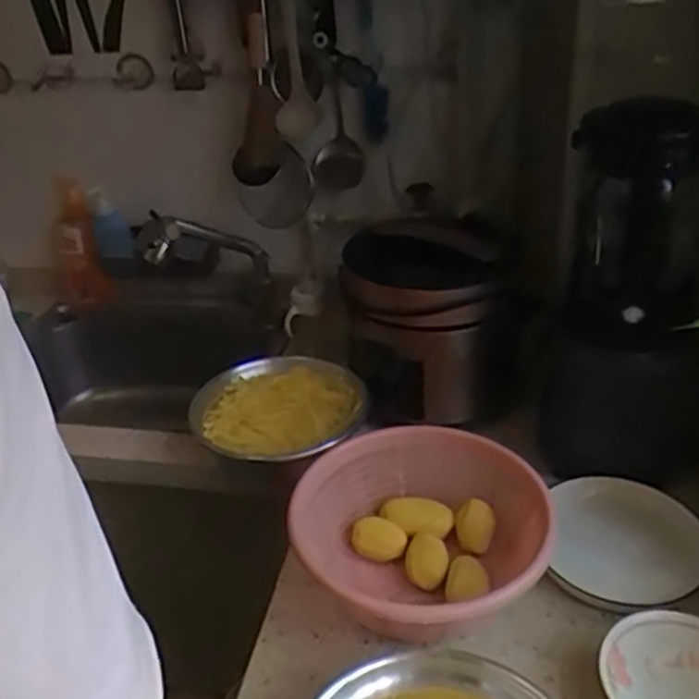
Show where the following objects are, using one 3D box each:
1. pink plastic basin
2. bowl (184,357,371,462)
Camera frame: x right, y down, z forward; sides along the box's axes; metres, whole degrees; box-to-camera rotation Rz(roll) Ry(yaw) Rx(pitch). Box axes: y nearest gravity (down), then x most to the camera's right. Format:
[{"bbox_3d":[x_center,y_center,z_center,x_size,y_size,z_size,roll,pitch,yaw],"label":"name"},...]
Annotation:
[{"bbox_3d":[0.090,0.216,0.824,0.243,0.121,0.271,-19,34,-21],"label":"pink plastic basin"},{"bbox_3d":[-0.105,0.080,1.036,0.230,0.048,0.210,-4,32,2],"label":"bowl"}]

